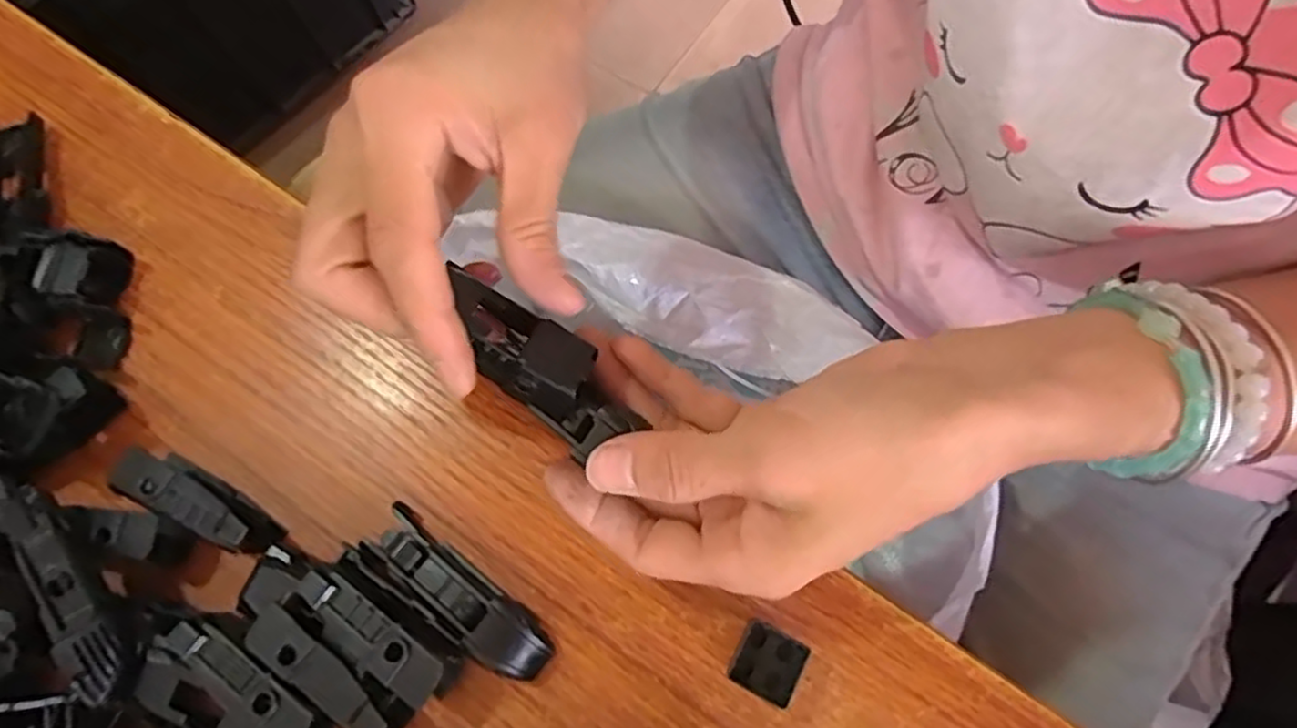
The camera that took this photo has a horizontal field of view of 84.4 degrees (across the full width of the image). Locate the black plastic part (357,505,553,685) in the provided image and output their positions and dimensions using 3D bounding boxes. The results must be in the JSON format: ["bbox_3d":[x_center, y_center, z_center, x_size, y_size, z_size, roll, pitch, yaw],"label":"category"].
[{"bbox_3d":[-0.062,0.075,0.234,0.071,0.015,0.020,38,77,12],"label":"black plastic part"}]

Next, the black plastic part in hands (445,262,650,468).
[{"bbox_3d":[-0.033,-0.001,0.210,0.025,0.011,0.067,-46,100,-12],"label":"black plastic part in hands"}]

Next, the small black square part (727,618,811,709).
[{"bbox_3d":[0.038,0.093,0.224,0.020,0.012,0.020,26,75,10],"label":"small black square part"}]

